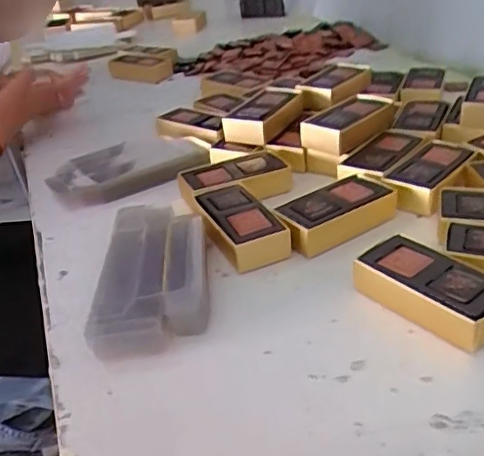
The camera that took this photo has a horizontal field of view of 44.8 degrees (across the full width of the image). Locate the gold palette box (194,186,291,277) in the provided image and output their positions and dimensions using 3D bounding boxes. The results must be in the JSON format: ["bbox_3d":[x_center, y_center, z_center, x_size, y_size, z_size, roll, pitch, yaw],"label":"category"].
[{"bbox_3d":[-0.007,-0.006,0.567,0.060,0.038,0.111,-18,32,-19],"label":"gold palette box"}]

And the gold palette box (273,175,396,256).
[{"bbox_3d":[0.089,-0.015,0.570,0.120,0.035,0.056,-24,35,-27],"label":"gold palette box"}]

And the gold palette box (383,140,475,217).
[{"bbox_3d":[0.198,-0.055,0.621,0.058,0.030,0.123,17,38,34],"label":"gold palette box"}]

